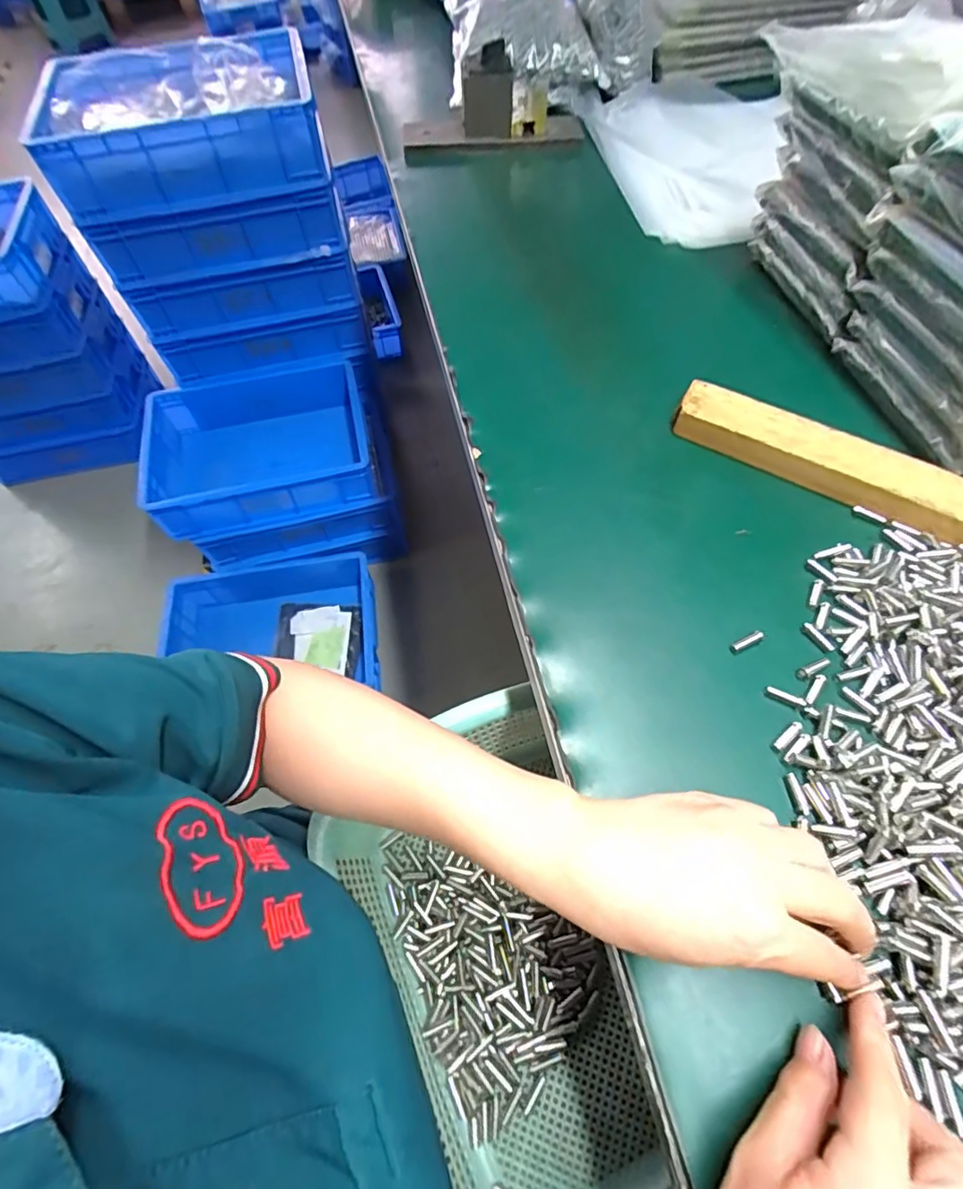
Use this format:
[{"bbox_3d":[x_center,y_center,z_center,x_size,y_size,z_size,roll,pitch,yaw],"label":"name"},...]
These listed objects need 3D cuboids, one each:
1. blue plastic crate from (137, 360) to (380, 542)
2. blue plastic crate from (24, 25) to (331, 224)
[{"bbox_3d":[-0.444,-0.284,1.125,0.422,0.151,0.307,-14,61,-4],"label":"blue plastic crate"},{"bbox_3d":[-0.474,-0.778,0.908,0.410,0.131,0.333,-9,61,-1],"label":"blue plastic crate"}]

